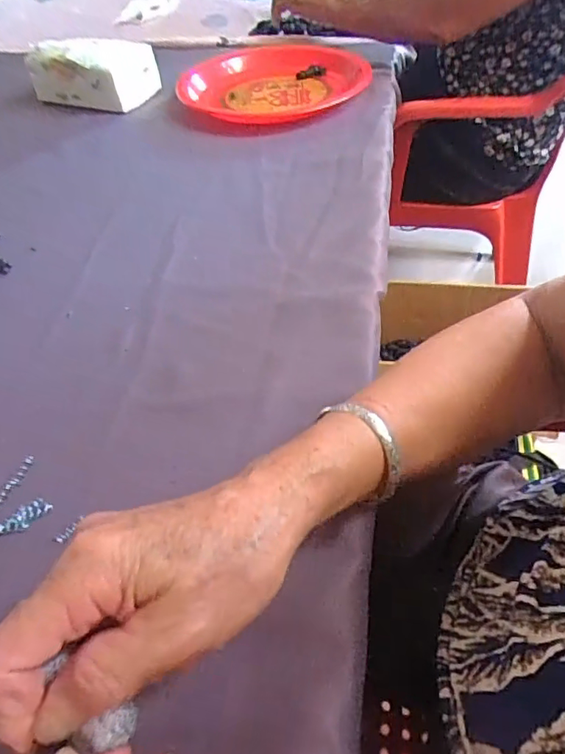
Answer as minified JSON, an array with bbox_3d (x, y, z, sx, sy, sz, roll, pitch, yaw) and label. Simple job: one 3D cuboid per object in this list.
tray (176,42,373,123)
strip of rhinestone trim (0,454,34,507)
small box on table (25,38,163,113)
[{"bbox_3d":[-0.004,-0.402,0.699,0.235,0.036,0.247,3,48,8],"label":"tray"},{"bbox_3d":[-0.169,0.065,0.331,0.008,0.004,0.040,11,50,15],"label":"strip of rhinestone trim"},{"bbox_3d":[-0.255,-0.414,0.705,0.157,0.062,0.079,17,52,19],"label":"small box on table"}]

